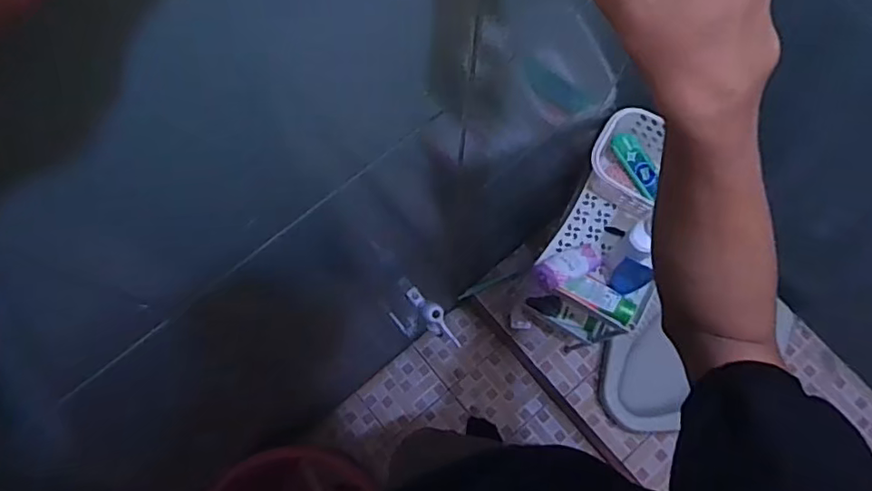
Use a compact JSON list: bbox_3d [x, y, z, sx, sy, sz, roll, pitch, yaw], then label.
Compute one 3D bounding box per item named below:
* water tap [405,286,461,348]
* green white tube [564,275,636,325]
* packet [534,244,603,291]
[{"bbox_3d":[-0.007,0.124,1.003,0.037,0.076,0.136,-32,77,-8],"label":"water tap"},{"bbox_3d":[0.291,0.091,1.003,0.119,0.027,0.045,31,77,8],"label":"green white tube"},{"bbox_3d":[0.234,0.036,1.003,0.140,0.031,0.051,-21,74,-31],"label":"packet"}]

